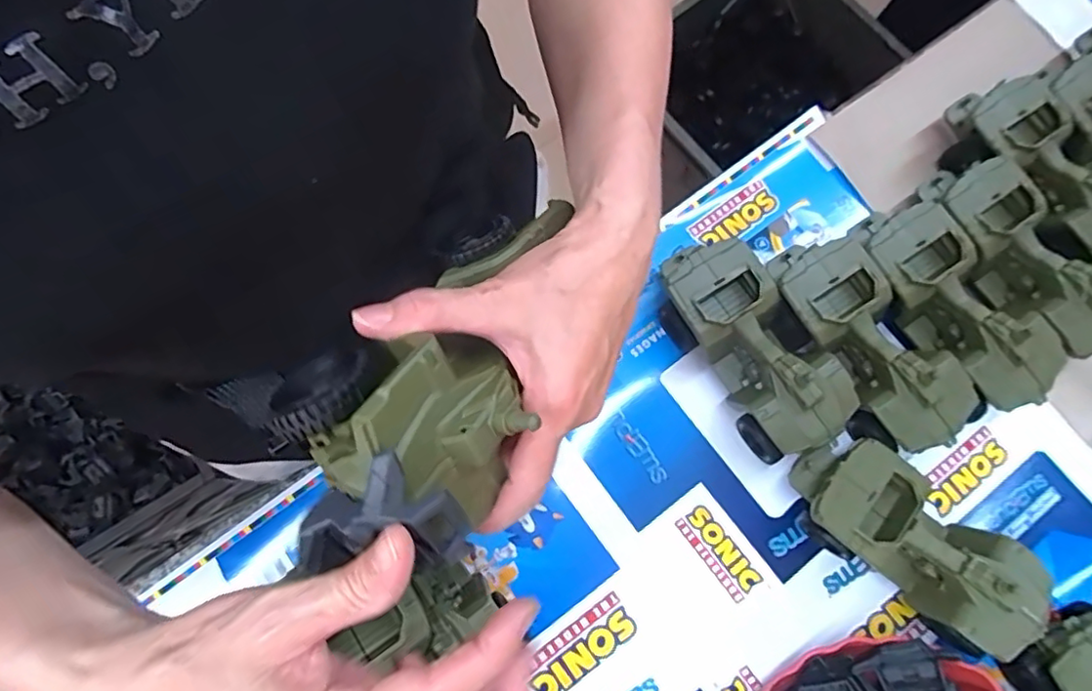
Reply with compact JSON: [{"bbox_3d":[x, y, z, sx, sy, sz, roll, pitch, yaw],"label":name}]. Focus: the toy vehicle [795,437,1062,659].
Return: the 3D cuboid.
[{"bbox_3d":[0.277,0.149,0.472,0.183,0.078,0.082,41,79,8],"label":"toy vehicle"}]

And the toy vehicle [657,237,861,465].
[{"bbox_3d":[0.168,0.000,0.506,0.090,0.081,0.184,-32,79,-8],"label":"toy vehicle"}]

